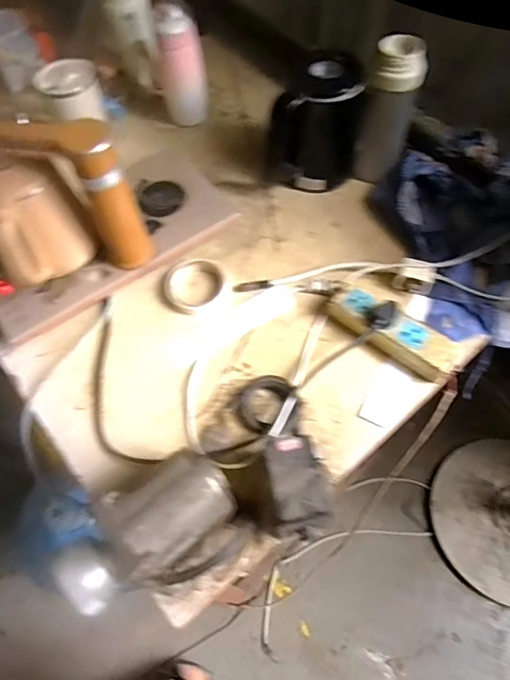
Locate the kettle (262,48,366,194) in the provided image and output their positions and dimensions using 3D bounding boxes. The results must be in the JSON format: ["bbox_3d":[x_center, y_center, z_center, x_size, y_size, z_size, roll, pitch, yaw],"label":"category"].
[{"bbox_3d":[0.092,-0.318,0.720,0.126,0.178,0.118,7,60,4],"label":"kettle"}]

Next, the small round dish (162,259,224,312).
[{"bbox_3d":[-0.091,-0.080,0.693,0.089,0.022,0.082,-21,64,-8],"label":"small round dish"}]

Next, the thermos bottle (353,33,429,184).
[{"bbox_3d":[0.196,-0.330,0.690,0.067,0.189,0.063,20,62,11],"label":"thermos bottle"}]

